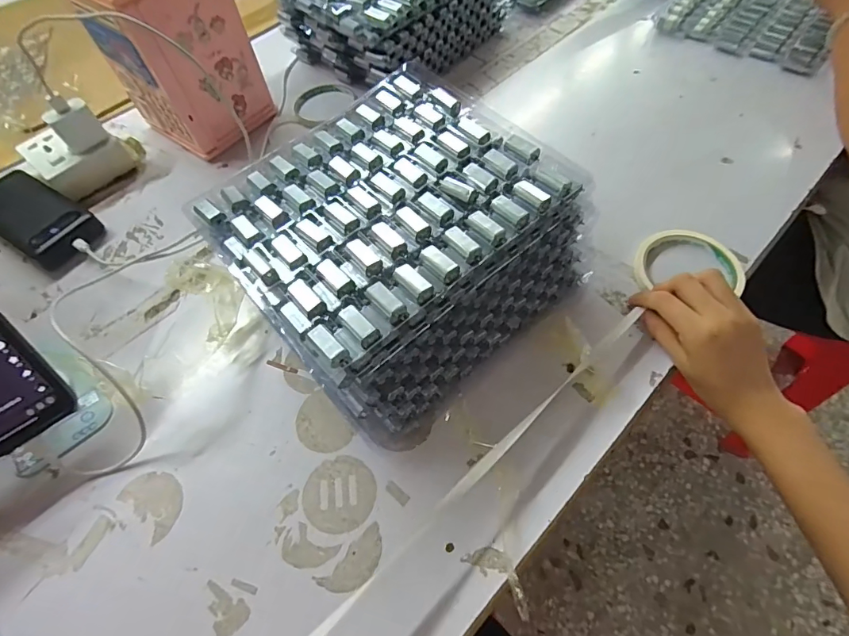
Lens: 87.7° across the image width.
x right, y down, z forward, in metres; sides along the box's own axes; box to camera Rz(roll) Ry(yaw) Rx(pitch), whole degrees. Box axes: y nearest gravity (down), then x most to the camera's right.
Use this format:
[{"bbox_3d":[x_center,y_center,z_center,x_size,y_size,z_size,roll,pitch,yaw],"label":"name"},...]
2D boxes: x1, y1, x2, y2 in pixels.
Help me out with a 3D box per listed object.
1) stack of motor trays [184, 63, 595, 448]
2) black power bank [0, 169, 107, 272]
[{"bbox_3d":[-0.018,-0.065,0.386,0.243,0.106,0.237,-39,65,-17],"label":"stack of motor trays"},{"bbox_3d":[-0.435,-0.114,0.488,0.171,0.033,0.073,27,65,18],"label":"black power bank"}]

